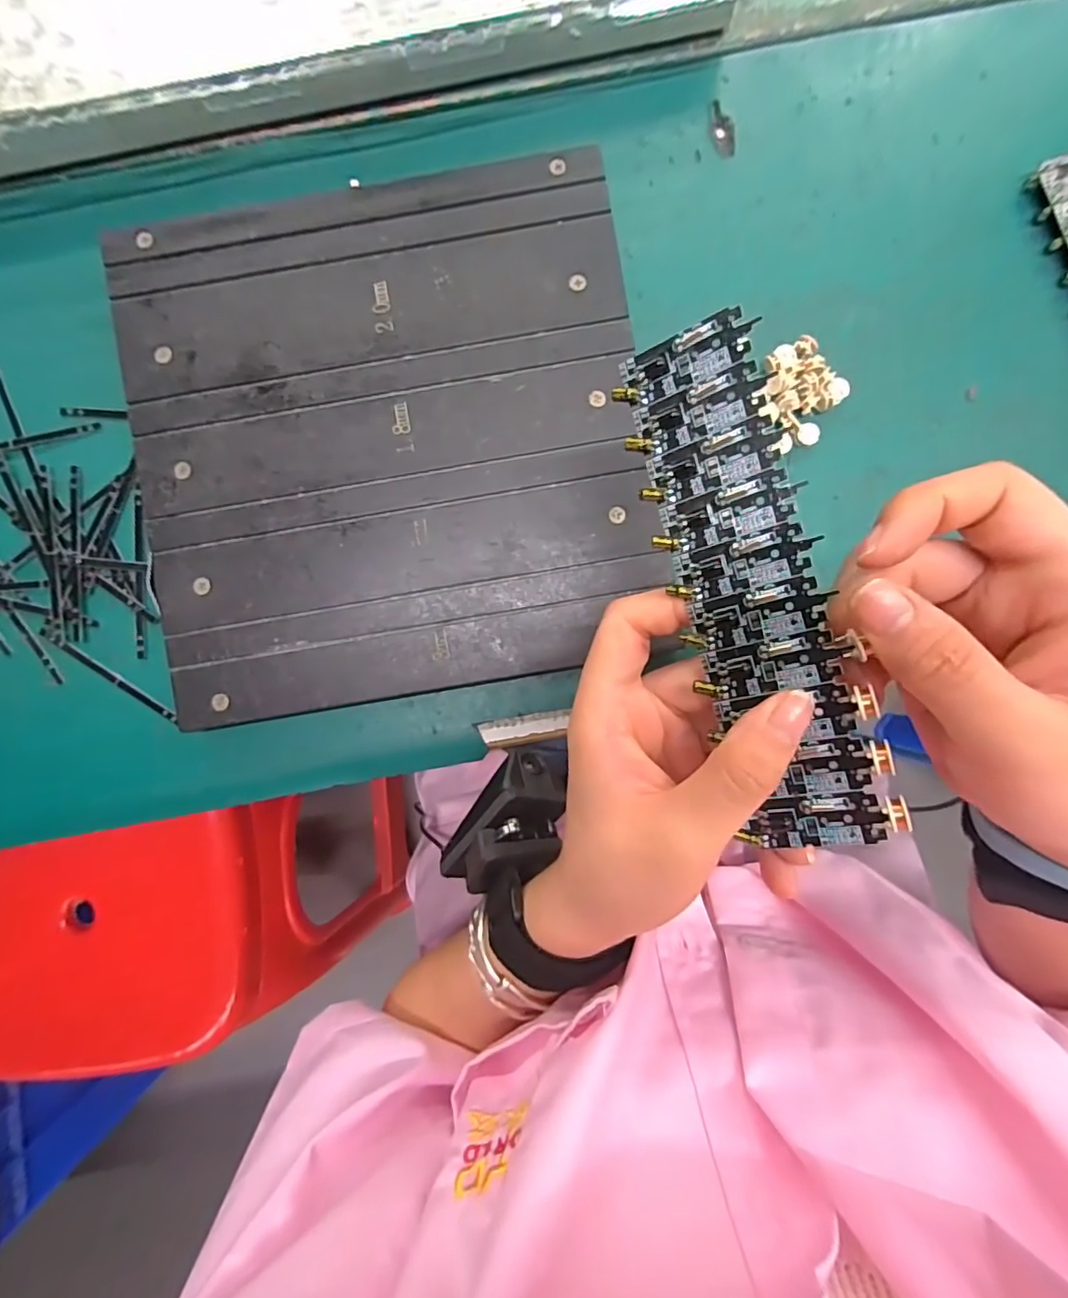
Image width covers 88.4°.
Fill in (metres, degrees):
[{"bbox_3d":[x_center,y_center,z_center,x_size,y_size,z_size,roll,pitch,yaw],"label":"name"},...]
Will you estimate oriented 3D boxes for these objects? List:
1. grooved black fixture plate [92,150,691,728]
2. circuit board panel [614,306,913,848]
[{"bbox_3d":[-0.064,-0.093,0.251,0.222,0.015,0.223,-9,89,1],"label":"grooved black fixture plate"},{"bbox_3d":[0.064,-0.018,0.162,0.042,0.004,0.154,-17,89,29],"label":"circuit board panel"}]

